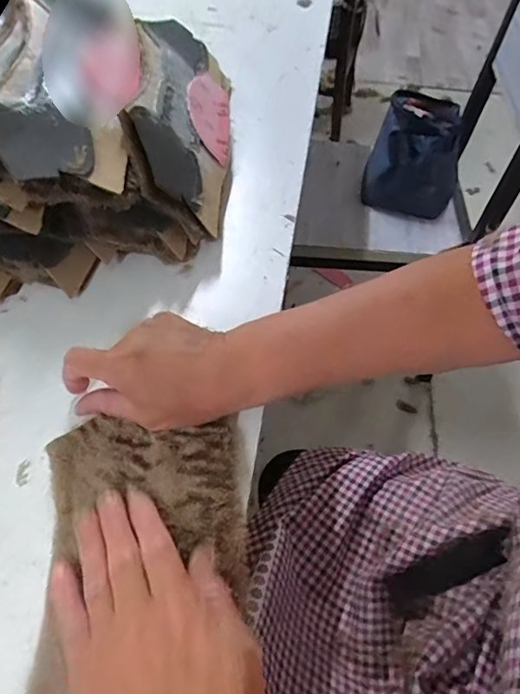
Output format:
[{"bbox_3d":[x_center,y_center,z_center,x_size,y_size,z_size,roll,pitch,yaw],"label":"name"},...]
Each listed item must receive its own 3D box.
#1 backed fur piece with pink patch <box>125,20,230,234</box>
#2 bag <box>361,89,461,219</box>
[{"bbox_3d":[-0.079,-0.256,0.530,0.025,0.120,0.325,-31,44,32],"label":"backed fur piece with pink patch"},{"bbox_3d":[0.301,-0.370,0.966,0.172,0.154,0.183,14,53,10],"label":"bag"}]

